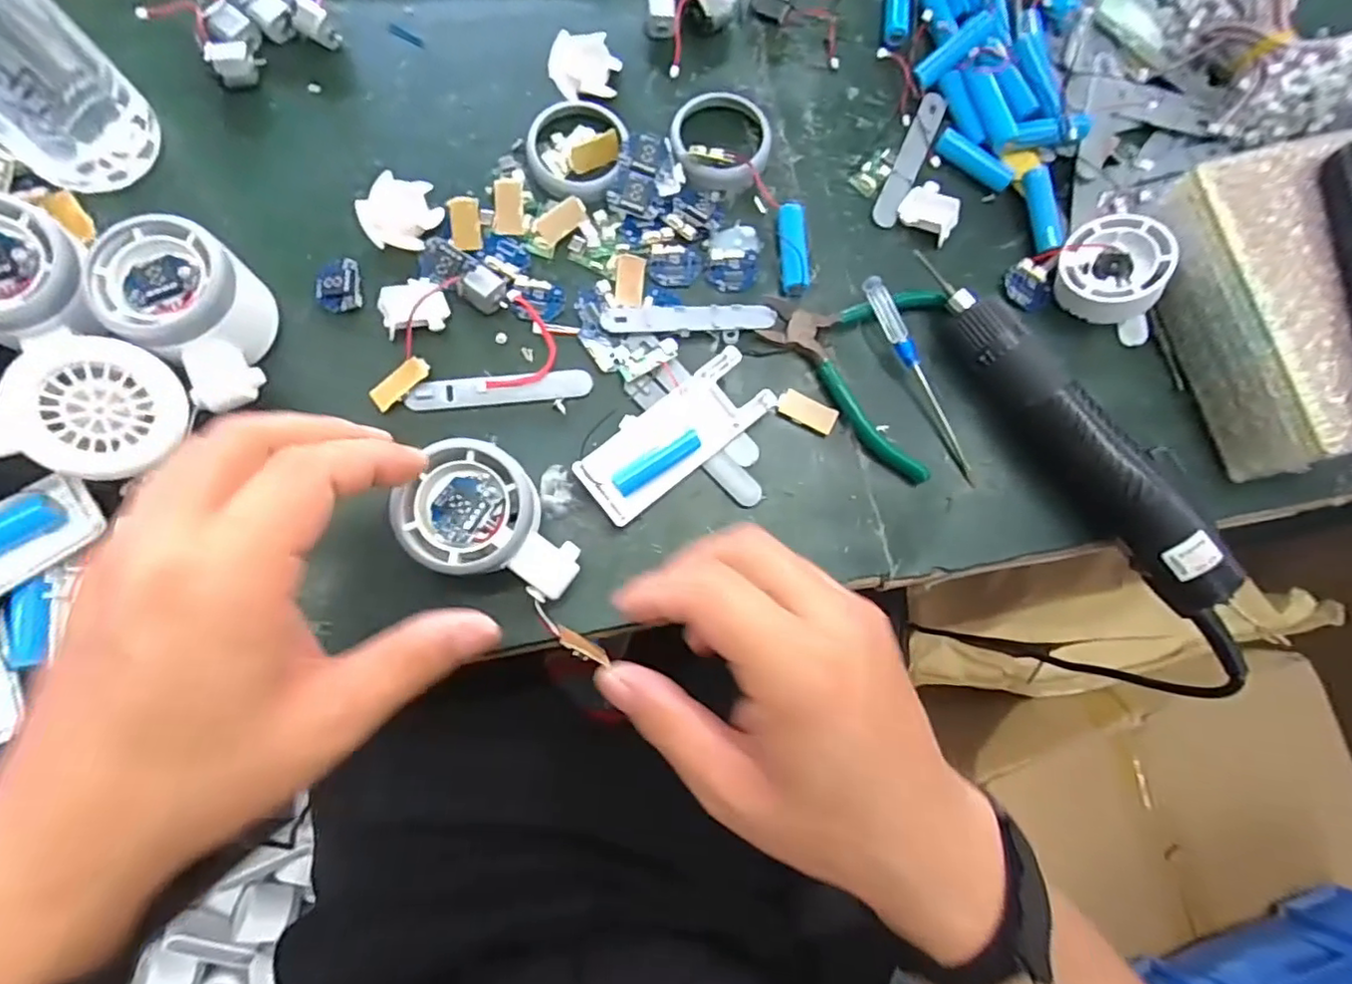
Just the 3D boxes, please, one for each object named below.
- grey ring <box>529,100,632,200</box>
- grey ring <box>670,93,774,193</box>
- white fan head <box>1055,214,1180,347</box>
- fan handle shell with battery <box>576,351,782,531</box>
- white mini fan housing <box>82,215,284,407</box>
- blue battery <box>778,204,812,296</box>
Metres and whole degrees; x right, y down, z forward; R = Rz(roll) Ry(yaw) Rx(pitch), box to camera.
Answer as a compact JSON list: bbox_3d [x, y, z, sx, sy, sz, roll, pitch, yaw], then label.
[{"bbox_3d":[-0.057,-0.193,0.354,0.056,0.009,0.056,1,80,-5],"label":"grey ring"},{"bbox_3d":[0.026,-0.204,0.367,0.056,0.016,0.054,1,80,-5],"label":"grey ring"},{"bbox_3d":[0.254,-0.125,0.368,0.056,0.046,0.058,20,88,29],"label":"white fan head"},{"bbox_3d":[-0.001,-0.029,0.327,0.104,0.018,0.041,-38,85,-10],"label":"fan handle shell with battery"},{"bbox_3d":[-0.222,-0.083,0.301,0.082,0.053,0.060,42,79,3],"label":"white mini fan housing"},{"bbox_3d":[0.067,-0.137,0.355,0.017,0.017,0.052,4,80,-4],"label":"blue battery"}]

